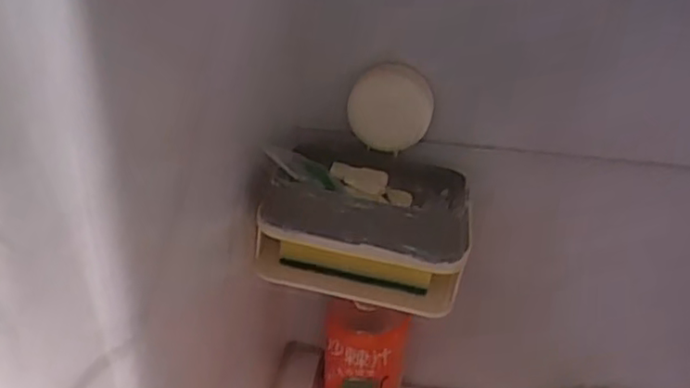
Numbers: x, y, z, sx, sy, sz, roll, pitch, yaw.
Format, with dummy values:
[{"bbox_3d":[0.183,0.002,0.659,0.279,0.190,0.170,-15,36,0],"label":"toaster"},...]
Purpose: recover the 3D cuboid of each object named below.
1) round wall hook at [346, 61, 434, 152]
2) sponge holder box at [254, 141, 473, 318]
[{"bbox_3d":[0.030,-0.056,0.427,0.055,0.053,0.012,-1,30,-6],"label":"round wall hook"},{"bbox_3d":[0.014,0.018,0.423,0.124,0.078,0.086,9,31,11],"label":"sponge holder box"}]

